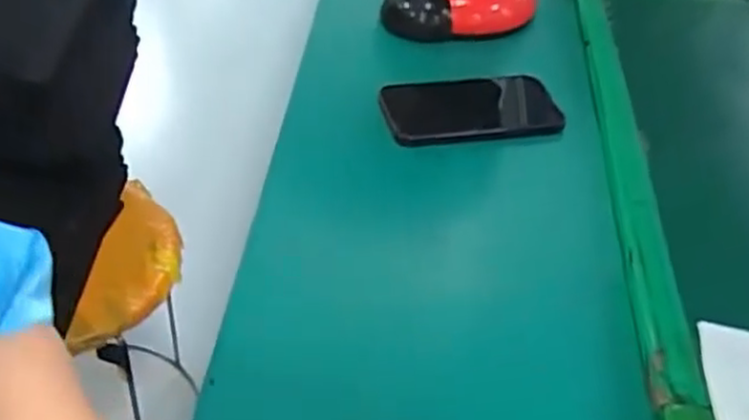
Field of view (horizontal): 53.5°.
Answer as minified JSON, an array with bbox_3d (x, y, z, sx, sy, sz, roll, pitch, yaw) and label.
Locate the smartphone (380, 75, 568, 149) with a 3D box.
[{"bbox_3d":[0.093,-0.095,0.694,0.162,0.013,0.089,-4,44,-13],"label":"smartphone"}]

